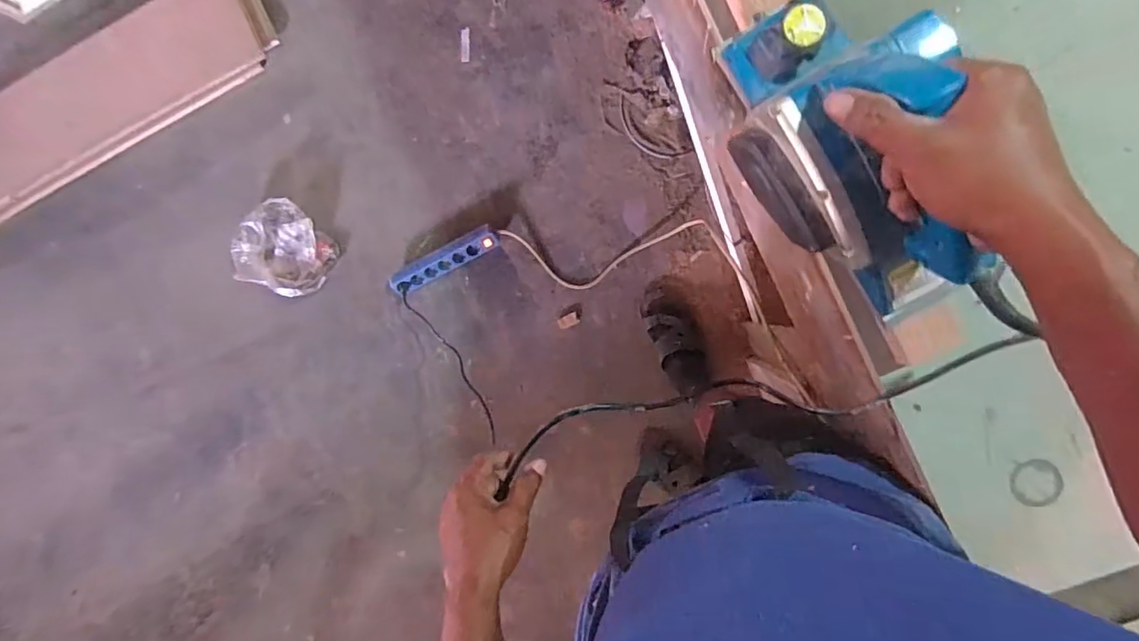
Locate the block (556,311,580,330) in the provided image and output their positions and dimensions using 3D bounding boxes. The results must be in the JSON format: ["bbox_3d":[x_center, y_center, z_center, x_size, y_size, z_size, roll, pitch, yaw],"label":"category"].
[{"bbox_3d":[-0.003,0.001,1.362,0.054,0.009,0.032,-23,87,8],"label":"block"}]

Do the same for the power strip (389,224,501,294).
[{"bbox_3d":[-0.319,-0.154,1.364,0.299,0.039,0.069,-26,87,8],"label":"power strip"}]

